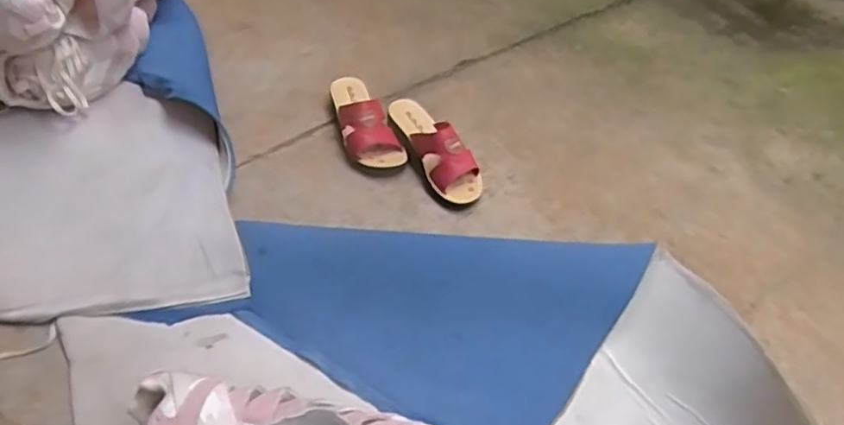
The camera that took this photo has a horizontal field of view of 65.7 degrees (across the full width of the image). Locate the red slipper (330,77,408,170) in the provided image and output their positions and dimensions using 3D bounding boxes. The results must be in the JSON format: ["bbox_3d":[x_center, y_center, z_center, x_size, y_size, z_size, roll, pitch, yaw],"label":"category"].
[{"bbox_3d":[-0.102,-0.157,1.085,0.082,0.073,0.210,-17,54,-19],"label":"red slipper"}]

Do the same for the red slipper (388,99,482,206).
[{"bbox_3d":[0.022,-0.109,1.050,0.073,0.081,0.204,-20,55,-21],"label":"red slipper"}]

